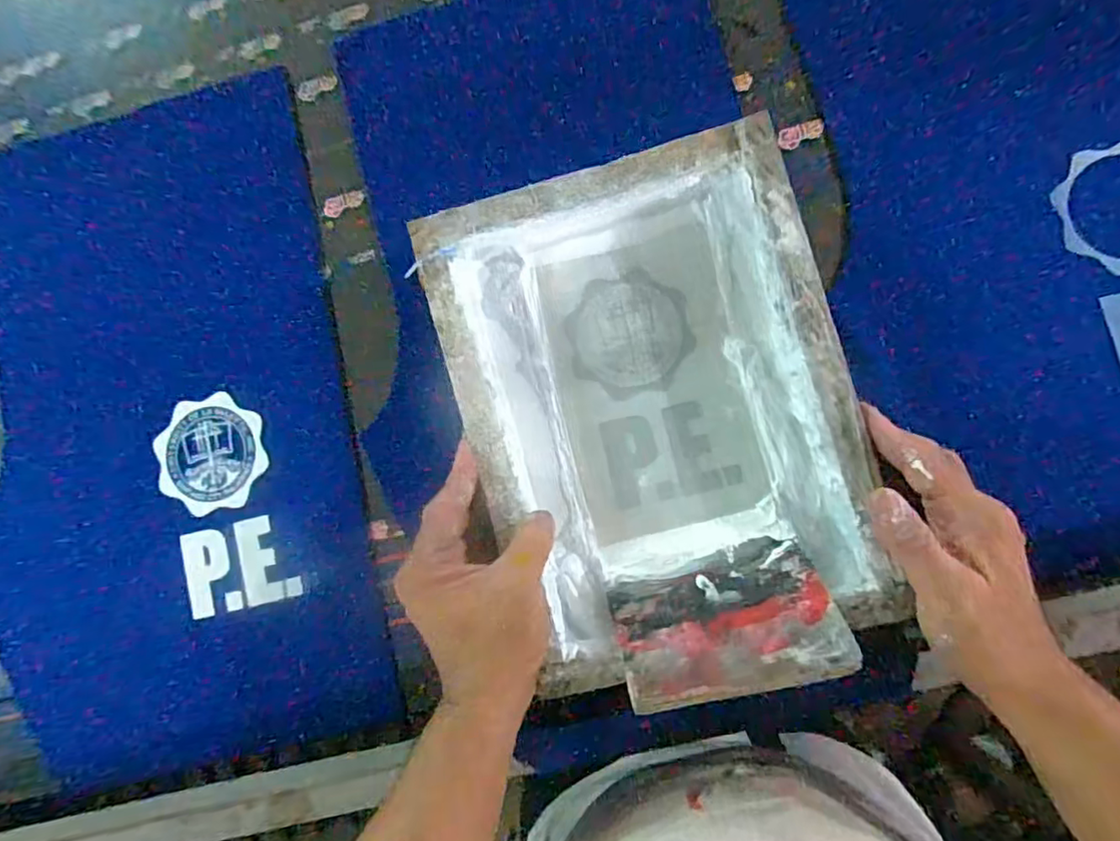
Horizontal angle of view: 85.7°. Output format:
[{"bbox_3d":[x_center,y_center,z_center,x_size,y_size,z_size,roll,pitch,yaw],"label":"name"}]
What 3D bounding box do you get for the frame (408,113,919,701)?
[{"bbox_3d":[0.059,-0.010,0.399,0.232,0.052,0.310,-16,83,4],"label":"frame"}]

